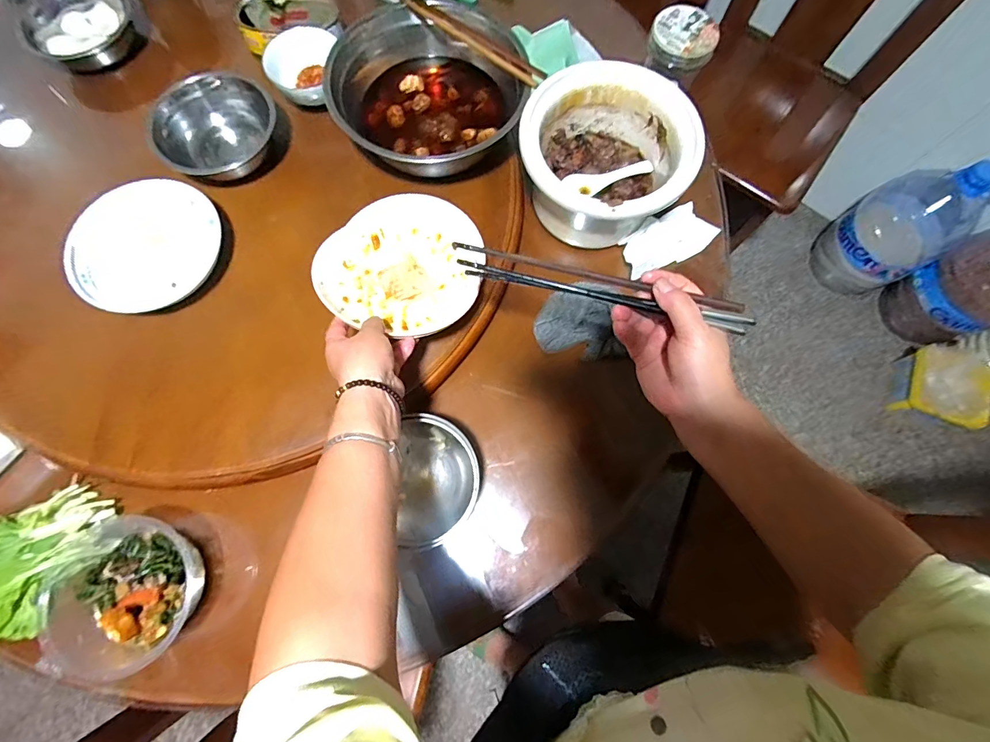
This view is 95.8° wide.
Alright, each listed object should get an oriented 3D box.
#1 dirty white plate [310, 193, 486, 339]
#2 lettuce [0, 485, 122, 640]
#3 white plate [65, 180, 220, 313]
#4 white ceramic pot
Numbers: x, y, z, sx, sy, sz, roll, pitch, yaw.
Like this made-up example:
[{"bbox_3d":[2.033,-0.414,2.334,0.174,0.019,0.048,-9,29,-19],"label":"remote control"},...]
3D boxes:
[{"bbox_3d":[-0.105,-0.120,0.514,0.193,0.038,0.193,5,61,-9],"label":"dirty white plate"},{"bbox_3d":[-0.514,0.211,0.473,0.106,0.055,0.194,37,77,9],"label":"lettuce"},{"bbox_3d":[-0.427,-0.154,0.552,0.155,0.039,0.177,26,76,7],"label":"white plate"},{"bbox_3d":[0.135,-0.260,0.578,0.203,0.126,0.206,0,74,-1],"label":"white ceramic pot"}]

